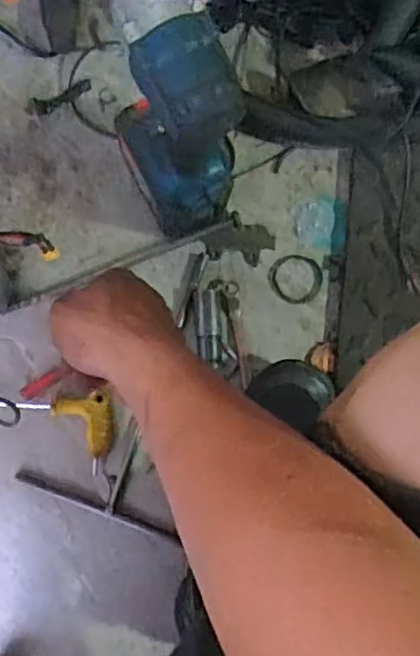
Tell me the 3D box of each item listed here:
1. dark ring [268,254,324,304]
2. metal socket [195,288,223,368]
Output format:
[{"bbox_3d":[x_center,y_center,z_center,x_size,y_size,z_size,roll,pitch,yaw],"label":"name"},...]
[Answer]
[{"bbox_3d":[0.090,-0.051,0.711,0.056,0.004,0.052,1,82,-4],"label":"dark ring"},{"bbox_3d":[-0.001,-0.002,0.685,0.027,0.019,0.076,-2,83,-5],"label":"metal socket"}]

